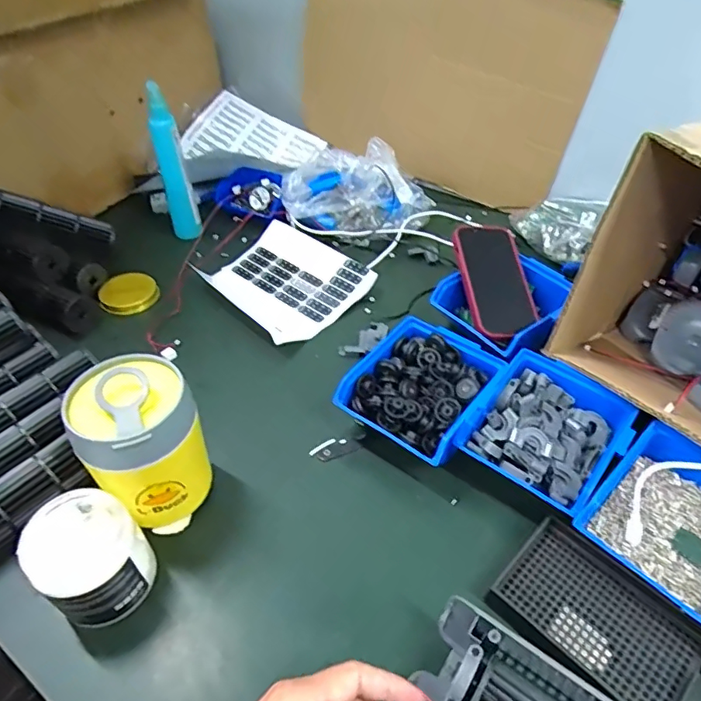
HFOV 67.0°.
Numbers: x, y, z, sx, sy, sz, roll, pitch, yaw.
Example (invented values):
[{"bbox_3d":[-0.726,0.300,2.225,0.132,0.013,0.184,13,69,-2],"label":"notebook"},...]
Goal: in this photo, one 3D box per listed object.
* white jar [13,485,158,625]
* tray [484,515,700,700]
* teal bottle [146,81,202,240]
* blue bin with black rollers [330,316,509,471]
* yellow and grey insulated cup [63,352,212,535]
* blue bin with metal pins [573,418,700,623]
[{"bbox_3d":[-0.195,0.159,0.403,0.074,0.081,0.071,0,45,0],"label":"white jar"},{"bbox_3d":[0.182,0.198,0.393,0.094,0.010,0.132,-35,54,-30],"label":"tray"},{"bbox_3d":[-0.245,-0.252,0.733,0.042,0.205,0.043,-12,46,-12],"label":"teal bottle"},{"bbox_3d":[0.068,0.044,0.521,0.117,0.060,0.135,28,51,26],"label":"blue bin with black rollers"},{"bbox_3d":[-0.167,0.083,0.439,0.085,0.138,0.081,0,45,0],"label":"yellow and grey insulated cup"},{"bbox_3d":[0.262,0.135,0.417,0.133,0.052,0.122,-29,51,-26],"label":"blue bin with metal pins"}]

